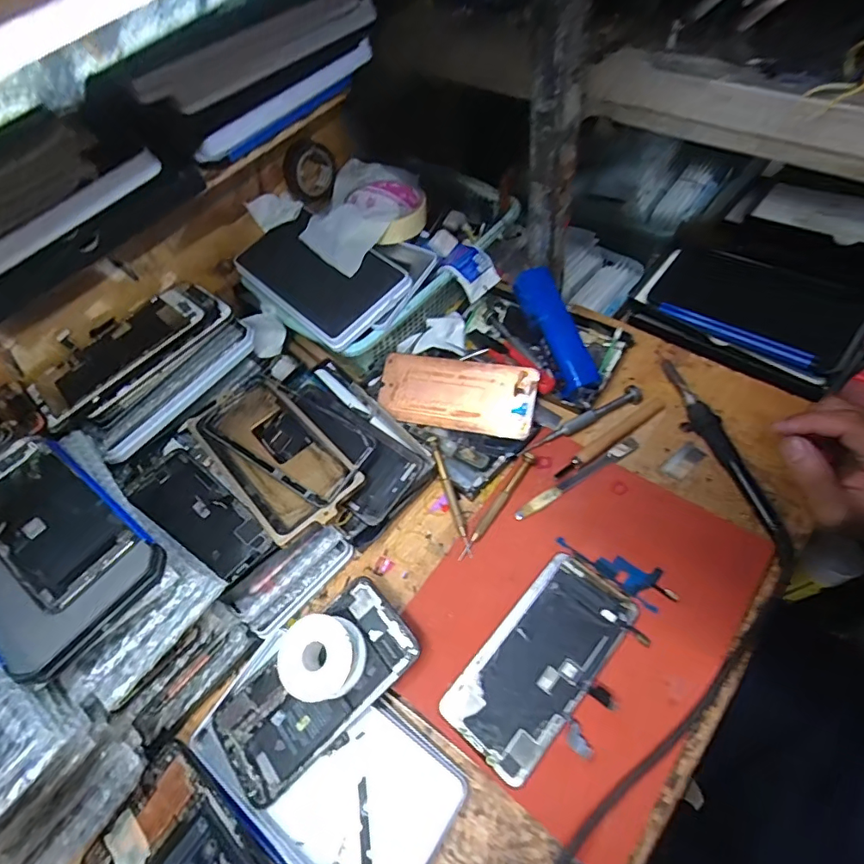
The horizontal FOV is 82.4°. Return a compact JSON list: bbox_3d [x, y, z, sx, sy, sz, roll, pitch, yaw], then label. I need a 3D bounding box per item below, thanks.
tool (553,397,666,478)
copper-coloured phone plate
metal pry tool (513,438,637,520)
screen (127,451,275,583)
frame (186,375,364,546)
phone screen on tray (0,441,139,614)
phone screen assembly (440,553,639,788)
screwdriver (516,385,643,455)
[{"bbox_3d":[0.160,0.005,0.443,0.125,0.009,0.013,-32,59,-11],"label":"tool"},{"bbox_3d":[0.023,-0.038,0.482,0.153,0.006,0.068,9,85,14],"label":"copper-coloured phone plate"},{"bbox_3d":[0.130,0.038,0.433,0.133,0.006,0.014,-31,59,-11],"label":"metal pry tool"},{"bbox_3d":[-0.191,0.067,0.407,0.130,0.007,0.055,33,68,25],"label":"screen"},{"bbox_3d":[-0.138,0.017,0.430,0.088,0.008,0.172,-41,61,-16],"label":"frame"},{"bbox_3d":[-0.265,0.059,0.336,0.136,0.009,0.063,30,61,22],"label":"phone screen on tray"},{"bbox_3d":[0.080,0.166,0.362,0.071,0.011,0.150,35,69,26],"label":"phone screen assembly"},{"bbox_3d":[0.140,-0.011,0.457,0.125,0.018,0.014,-27,58,-8],"label":"screwdriver"}]

